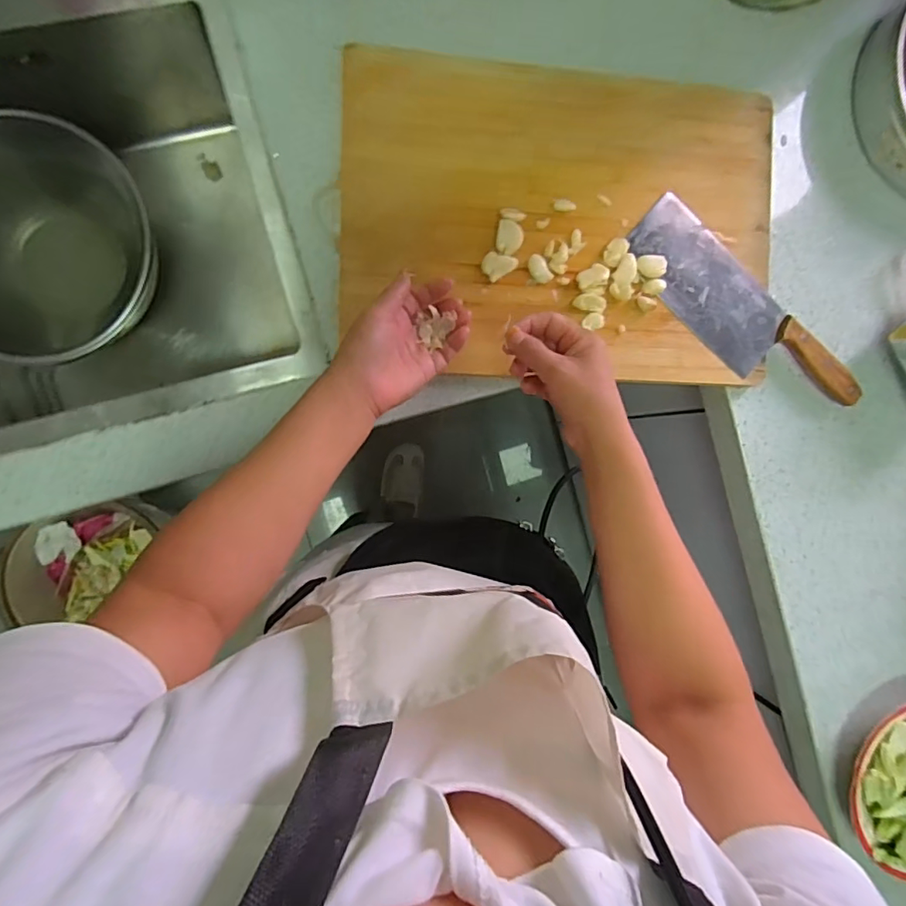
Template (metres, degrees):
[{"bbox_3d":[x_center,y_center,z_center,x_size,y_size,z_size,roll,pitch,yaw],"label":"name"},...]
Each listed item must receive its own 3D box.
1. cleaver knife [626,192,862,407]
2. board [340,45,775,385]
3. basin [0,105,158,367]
[{"bbox_3d":[0.310,-0.142,0.574,0.301,0.029,0.085,43,85,-7],"label":"cleaver knife"},{"bbox_3d":[0.117,-0.231,0.543,0.450,0.041,0.302,1,91,-8],"label":"board"},{"bbox_3d":[-0.463,-0.227,0.608,0.242,0.148,0.227,0,91,-8],"label":"basin"}]

